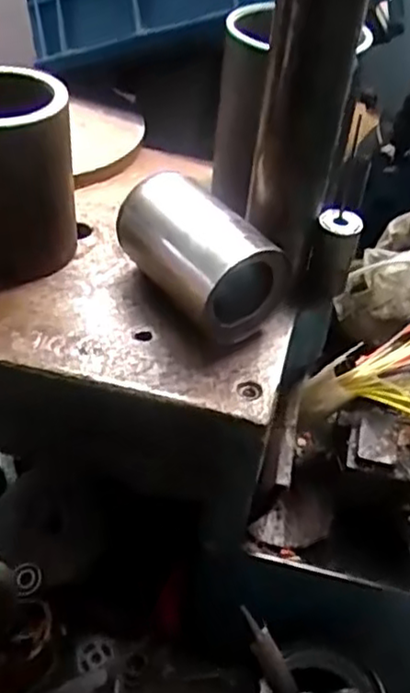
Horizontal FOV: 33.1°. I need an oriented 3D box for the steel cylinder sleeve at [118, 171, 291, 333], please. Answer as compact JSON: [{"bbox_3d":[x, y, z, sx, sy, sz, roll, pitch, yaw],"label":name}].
[{"bbox_3d":[-0.004,-0.081,0.604,0.089,0.093,0.157,-19,49,-25],"label":"steel cylinder sleeve"}]

